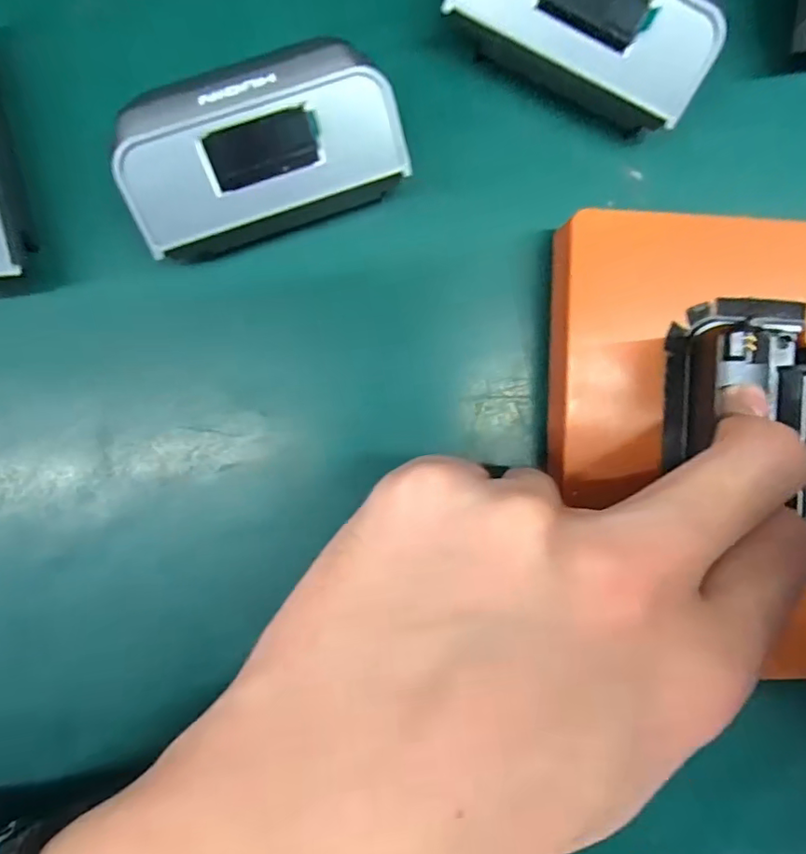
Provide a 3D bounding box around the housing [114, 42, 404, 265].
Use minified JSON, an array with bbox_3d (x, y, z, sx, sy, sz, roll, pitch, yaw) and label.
[{"bbox_3d":[-0.038,-0.075,0.151,0.073,0.026,0.040,-21,92,-4],"label":"housing"}]

